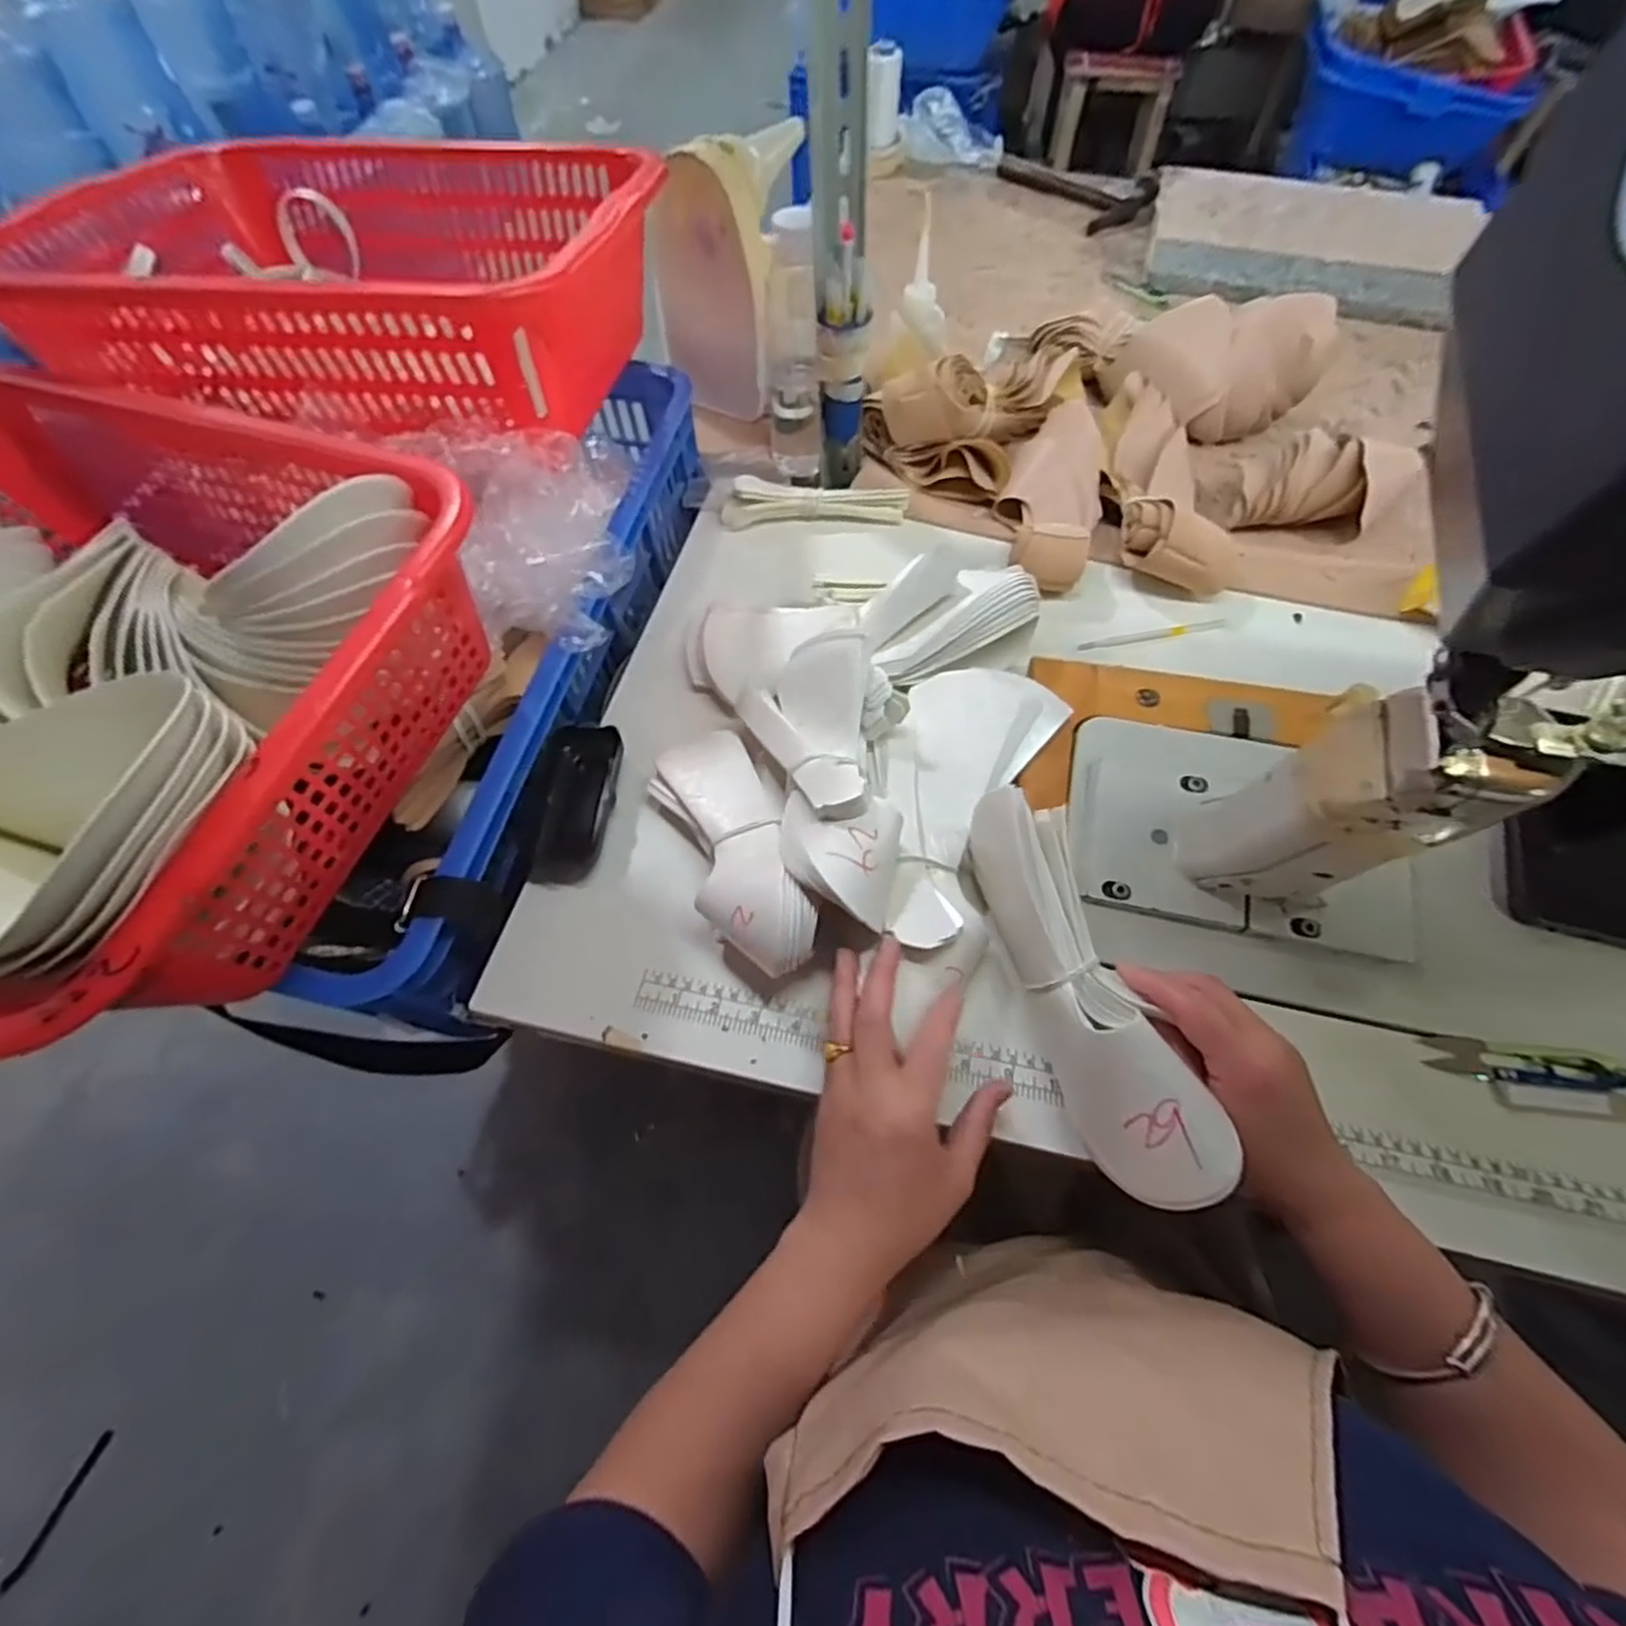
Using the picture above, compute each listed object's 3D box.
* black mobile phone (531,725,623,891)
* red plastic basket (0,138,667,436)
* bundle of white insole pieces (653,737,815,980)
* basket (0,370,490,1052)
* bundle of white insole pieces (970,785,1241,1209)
[{"bbox_3d":[-0.165,-0.007,0.495,0.048,0.023,0.112,1,62,2],"label":"black mobile phone"},{"bbox_3d":[-0.340,-0.412,0.549,0.418,0.134,0.352,6,63,5],"label":"red plastic basket"},{"bbox_3d":[-0.051,0.020,0.455,0.068,0.060,0.182,-23,64,-10],"label":"bundle of white insole pieces"},{"bbox_3d":[-0.408,-0.089,0.386,0.403,0.123,0.340,15,64,10],"label":"basket"},{"bbox_3d":[0.147,0.089,0.381,0.058,0.065,0.219,-15,61,-6],"label":"bundle of white insole pieces"}]

